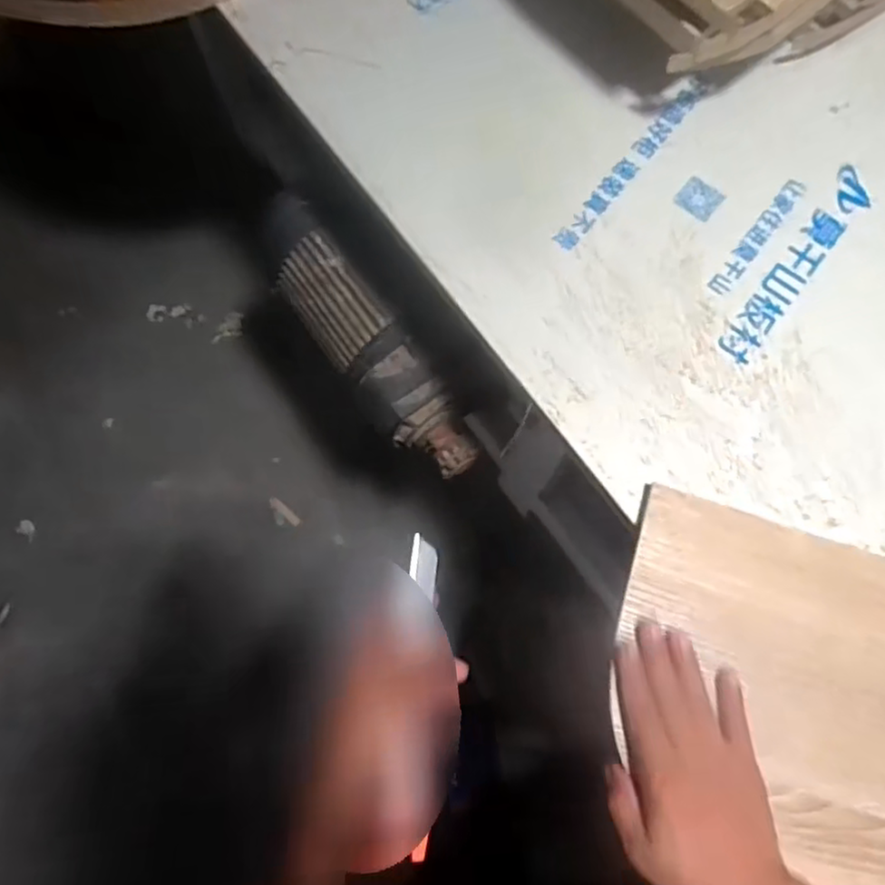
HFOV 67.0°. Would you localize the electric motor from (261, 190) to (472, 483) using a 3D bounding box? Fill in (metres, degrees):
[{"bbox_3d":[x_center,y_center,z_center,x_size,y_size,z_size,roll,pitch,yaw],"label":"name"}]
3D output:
[{"bbox_3d":[-0.094,-0.118,0.758,0.076,0.072,0.370,-34,75,-10],"label":"electric motor"}]

